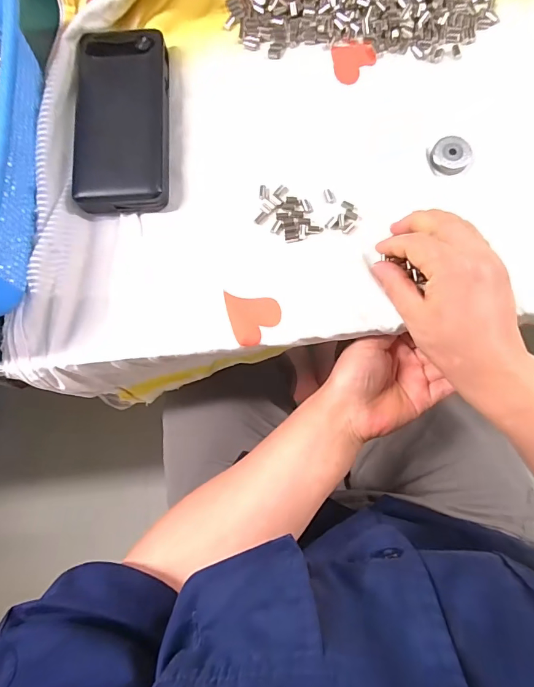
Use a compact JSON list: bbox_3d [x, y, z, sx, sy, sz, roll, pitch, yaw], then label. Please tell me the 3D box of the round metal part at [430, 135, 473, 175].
[{"bbox_3d":[0.146,-0.149,0.325,0.028,0.006,0.030,-1,81,5],"label":"round metal part"}]

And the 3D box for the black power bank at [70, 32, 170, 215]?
[{"bbox_3d":[-0.119,-0.185,0.339,0.070,0.029,0.154,-3,81,4],"label":"black power bank"}]

